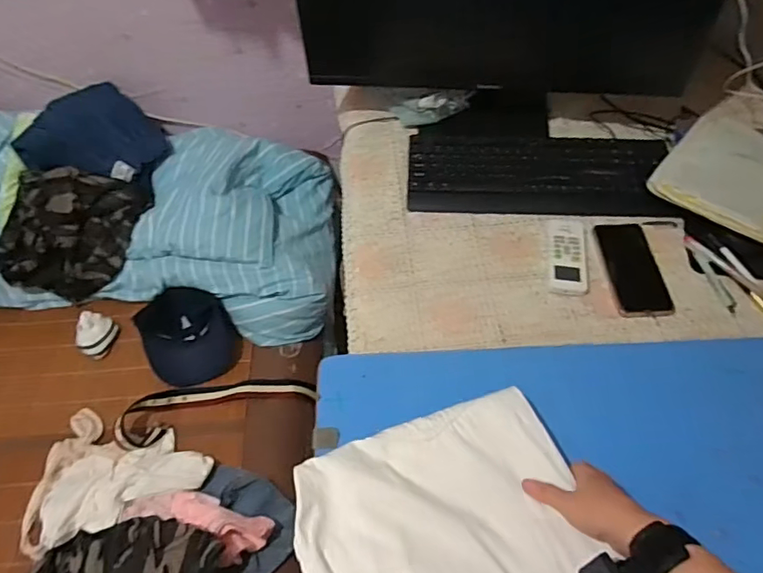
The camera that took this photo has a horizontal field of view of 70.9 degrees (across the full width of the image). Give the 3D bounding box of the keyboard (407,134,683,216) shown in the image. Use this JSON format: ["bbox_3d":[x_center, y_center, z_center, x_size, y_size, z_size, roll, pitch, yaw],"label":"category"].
[{"bbox_3d":[0.258,-0.202,0.905,0.427,0.035,0.190,1,54,2],"label":"keyboard"}]

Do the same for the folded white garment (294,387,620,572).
[{"bbox_3d":[0.066,0.237,0.528,0.269,0.043,0.231,-18,55,-11],"label":"folded white garment"}]

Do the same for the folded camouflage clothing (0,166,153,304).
[{"bbox_3d":[-0.659,-0.112,1.132,0.238,0.067,0.278,21,88,-22],"label":"folded camouflage clothing"}]

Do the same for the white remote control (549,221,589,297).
[{"bbox_3d":[0.281,-0.049,0.802,0.056,0.020,0.136,6,54,6],"label":"white remote control"}]

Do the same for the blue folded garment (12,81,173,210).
[{"bbox_3d":[-0.616,-0.319,1.176,0.255,0.139,0.225,8,54,7],"label":"blue folded garment"}]

